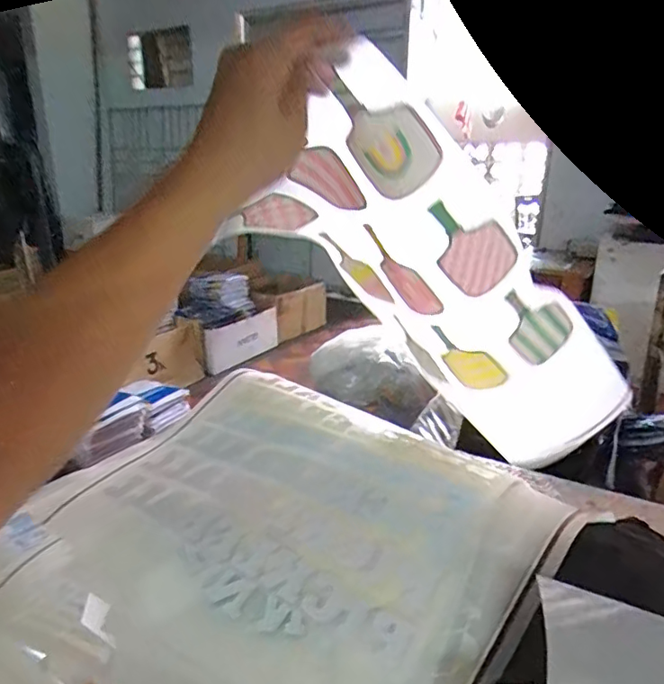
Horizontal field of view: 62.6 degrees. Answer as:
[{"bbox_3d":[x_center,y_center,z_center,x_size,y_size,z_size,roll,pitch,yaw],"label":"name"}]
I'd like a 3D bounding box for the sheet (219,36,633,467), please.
[{"bbox_3d":[0.118,-0.049,0.580,0.195,0.520,0.143,19,70,53],"label":"sheet"}]

